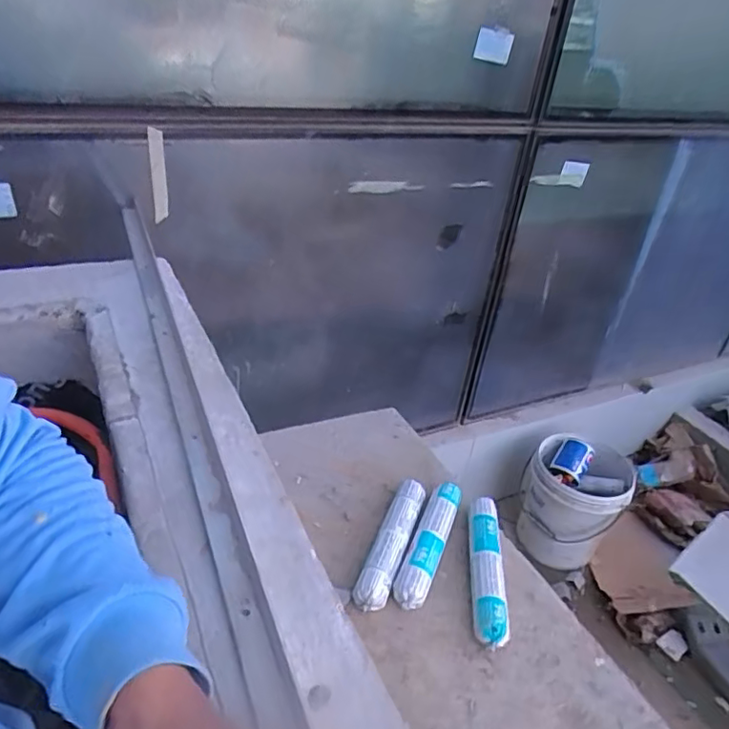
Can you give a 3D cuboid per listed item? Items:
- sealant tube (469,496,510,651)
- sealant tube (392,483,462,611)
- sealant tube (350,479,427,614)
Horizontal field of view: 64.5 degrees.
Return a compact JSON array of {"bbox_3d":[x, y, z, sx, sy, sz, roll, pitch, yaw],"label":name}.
[{"bbox_3d":[0.197,0.318,0.932,0.055,0.046,0.278,7,33,1],"label":"sealant tube"},{"bbox_3d":[0.111,0.290,0.967,0.054,0.038,0.275,17,34,16],"label":"sealant tube"},{"bbox_3d":[0.046,0.280,0.948,0.055,0.046,0.277,16,34,14],"label":"sealant tube"}]

